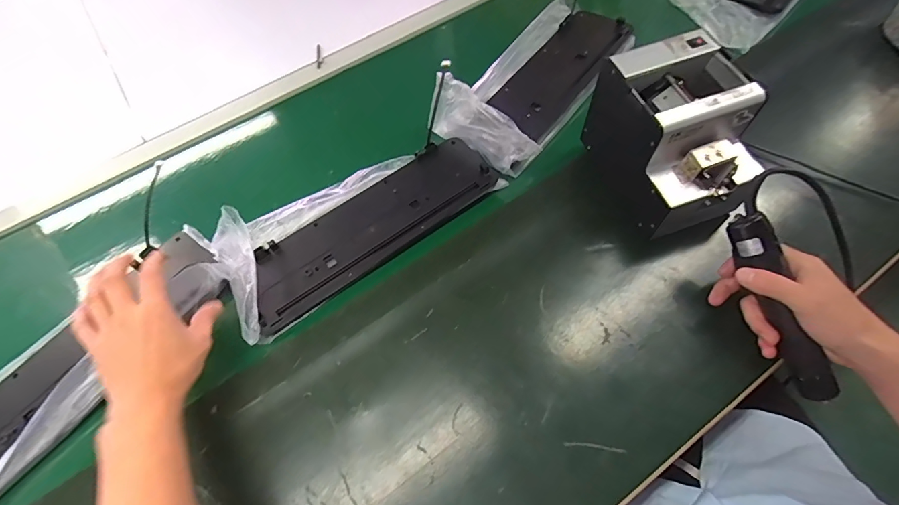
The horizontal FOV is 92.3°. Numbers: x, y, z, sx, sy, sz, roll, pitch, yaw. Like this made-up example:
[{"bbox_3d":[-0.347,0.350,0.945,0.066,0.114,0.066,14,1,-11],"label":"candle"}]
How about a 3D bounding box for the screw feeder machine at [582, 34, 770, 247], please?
[{"bbox_3d":[0.276,-0.137,0.533,0.124,0.163,0.185,-20,62,-9],"label":"screw feeder machine"}]

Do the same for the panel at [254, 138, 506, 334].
[{"bbox_3d":[-0.102,-0.040,0.580,0.349,0.026,0.112,-34,67,-11],"label":"panel"}]

